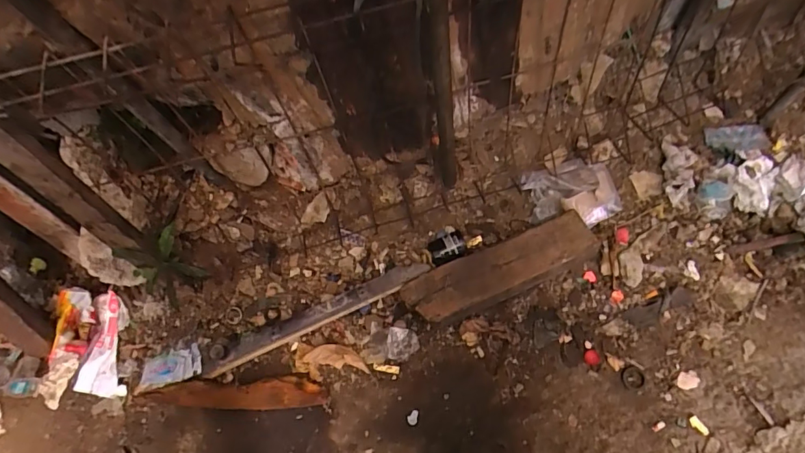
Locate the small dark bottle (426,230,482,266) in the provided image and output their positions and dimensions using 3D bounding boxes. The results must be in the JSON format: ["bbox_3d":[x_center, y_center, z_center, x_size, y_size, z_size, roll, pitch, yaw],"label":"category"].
[{"bbox_3d":[0.133,0.045,1.132,0.147,0.036,0.070,-28,56,-11],"label":"small dark bottle"}]

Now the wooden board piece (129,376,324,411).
[{"bbox_3d":[-0.387,0.384,1.060,0.428,0.046,0.069,-2,57,3],"label":"wooden board piece"}]

